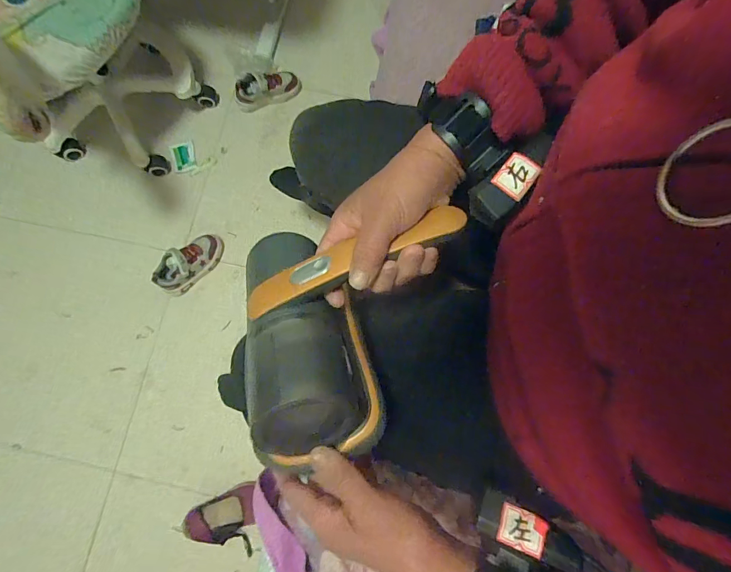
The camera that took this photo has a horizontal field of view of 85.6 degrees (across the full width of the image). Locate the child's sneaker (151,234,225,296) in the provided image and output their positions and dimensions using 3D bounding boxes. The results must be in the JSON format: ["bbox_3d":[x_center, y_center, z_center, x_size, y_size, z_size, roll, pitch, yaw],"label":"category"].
[{"bbox_3d":[-0.474,-0.063,1.069,0.080,0.088,0.201,41,80,10],"label":"child's sneaker"}]

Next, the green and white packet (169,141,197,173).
[{"bbox_3d":[-0.551,-0.391,1.193,0.065,0.015,0.090,-14,76,-2],"label":"green and white packet"}]

